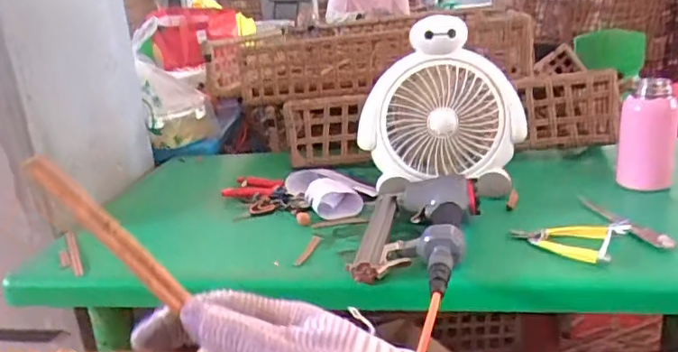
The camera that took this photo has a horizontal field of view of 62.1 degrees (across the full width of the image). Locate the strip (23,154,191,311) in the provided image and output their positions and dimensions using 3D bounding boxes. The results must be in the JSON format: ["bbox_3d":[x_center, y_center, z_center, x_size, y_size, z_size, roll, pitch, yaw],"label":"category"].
[{"bbox_3d":[-0.115,0.027,0.281,0.013,0.100,0.004,-45,8,-1],"label":"strip"}]

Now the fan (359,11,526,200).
[{"bbox_3d":[0.157,-0.096,0.869,0.249,0.268,0.111,1,20,15],"label":"fan"}]

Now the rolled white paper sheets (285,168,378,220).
[{"bbox_3d":[-0.008,0.020,0.948,0.123,0.037,0.176,-13,21,-24],"label":"rolled white paper sheets"}]

